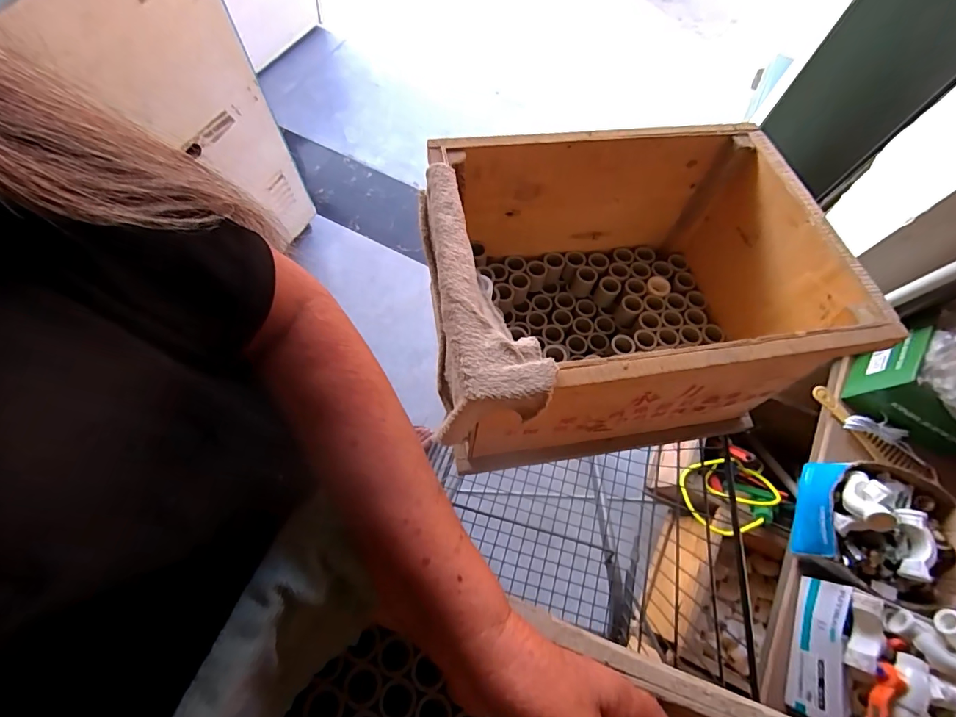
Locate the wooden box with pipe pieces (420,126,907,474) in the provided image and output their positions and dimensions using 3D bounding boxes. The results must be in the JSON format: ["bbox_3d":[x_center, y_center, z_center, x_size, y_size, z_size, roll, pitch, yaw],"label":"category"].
[{"bbox_3d":[0.170,-0.081,0.521,0.441,0.260,0.323,-8,69,-6],"label":"wooden box with pipe pieces"}]

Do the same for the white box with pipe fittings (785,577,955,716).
[{"bbox_3d":[0.612,0.464,0.628,0.232,0.124,0.205,19,68,5],"label":"white box with pipe fittings"}]

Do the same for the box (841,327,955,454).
[{"bbox_3d":[0.811,0.068,0.740,0.236,0.187,0.128,43,72,13],"label":"box"}]

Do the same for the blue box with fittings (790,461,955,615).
[{"bbox_3d":[0.654,0.276,0.688,0.230,0.111,0.201,12,68,2],"label":"blue box with fittings"}]

